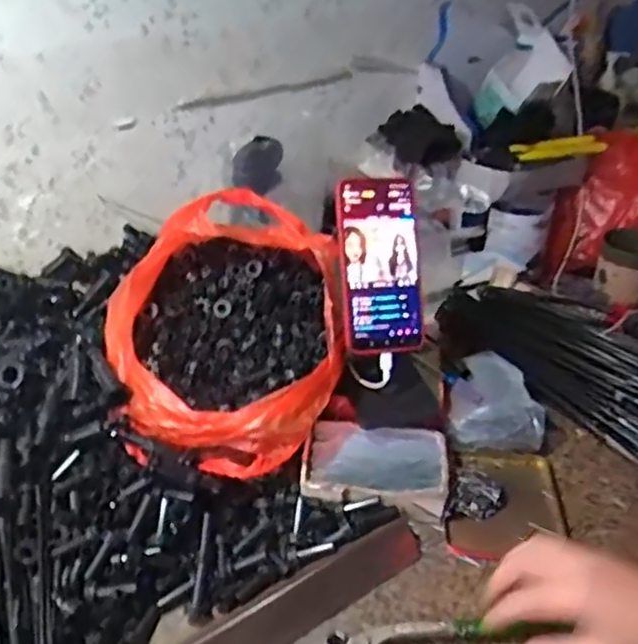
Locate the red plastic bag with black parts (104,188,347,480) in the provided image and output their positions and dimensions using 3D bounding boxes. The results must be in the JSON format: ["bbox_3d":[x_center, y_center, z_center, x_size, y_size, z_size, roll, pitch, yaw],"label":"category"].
[{"bbox_3d":[-0.088,0.006,0.636,0.207,0.170,0.247,-11,35,-16],"label":"red plastic bag with black parts"}]

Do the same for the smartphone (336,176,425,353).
[{"bbox_3d":[0.057,-0.054,0.622,0.077,0.160,0.014,-5,2,-8],"label":"smartphone"}]

